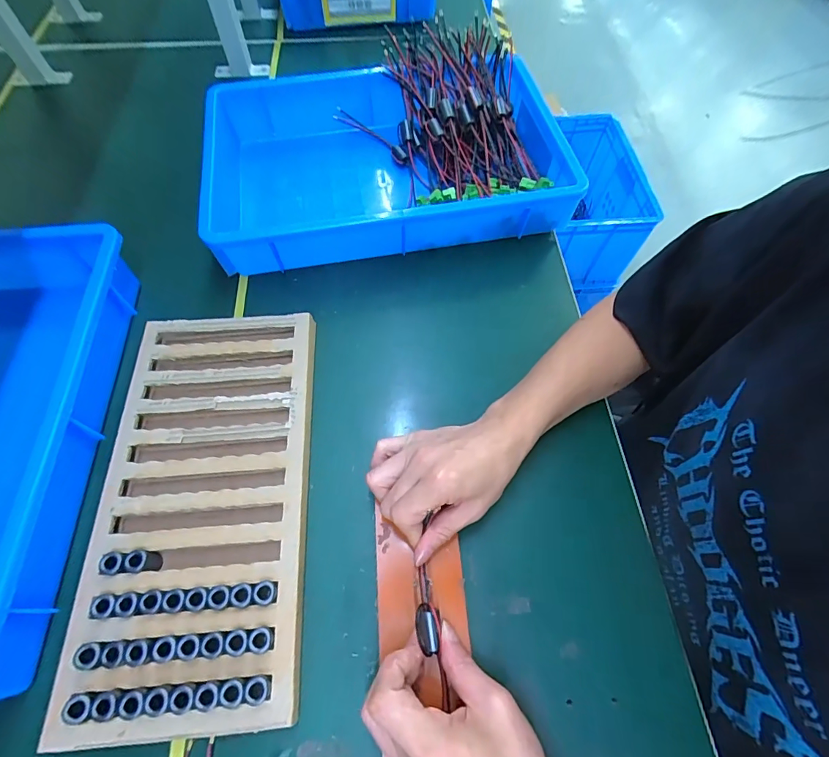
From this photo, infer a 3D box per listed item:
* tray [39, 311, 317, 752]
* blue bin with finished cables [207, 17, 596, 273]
[{"bbox_3d":[-0.186,0.099,0.393,0.177,0.035,0.356,-3,62,-2],"label":"tray"},{"bbox_3d":[-0.043,-0.289,0.554,0.429,0.112,0.288,-11,63,-7],"label":"blue bin with finished cables"}]

